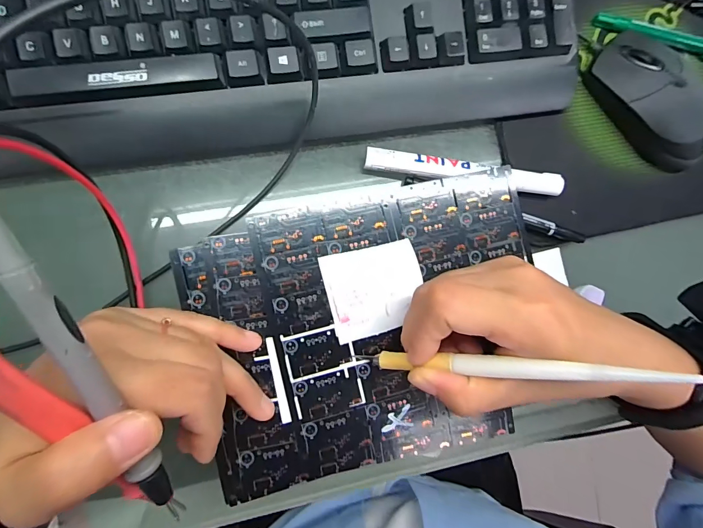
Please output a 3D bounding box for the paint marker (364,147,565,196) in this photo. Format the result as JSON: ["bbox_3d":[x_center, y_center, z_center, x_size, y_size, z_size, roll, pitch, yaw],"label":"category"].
[{"bbox_3d":[0.080,-0.064,0.270,0.142,0.017,0.016,5,88,-8],"label":"paint marker"}]

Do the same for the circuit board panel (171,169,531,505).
[{"bbox_3d":[0.016,0.037,0.225,0.202,0.004,0.153,-12,89,-10],"label":"circuit board panel"}]

